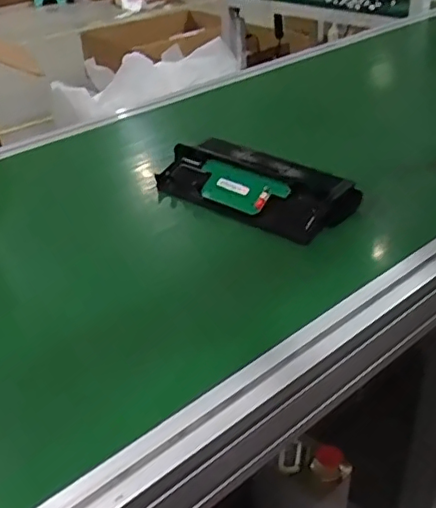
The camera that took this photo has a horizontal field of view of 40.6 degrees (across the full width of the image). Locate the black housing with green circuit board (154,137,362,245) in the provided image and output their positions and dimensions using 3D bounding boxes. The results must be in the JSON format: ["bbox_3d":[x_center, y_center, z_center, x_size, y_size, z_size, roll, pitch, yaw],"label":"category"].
[{"bbox_3d":[0.049,-0.094,0.783,0.258,0.053,0.116,23,42,34],"label":"black housing with green circuit board"}]

